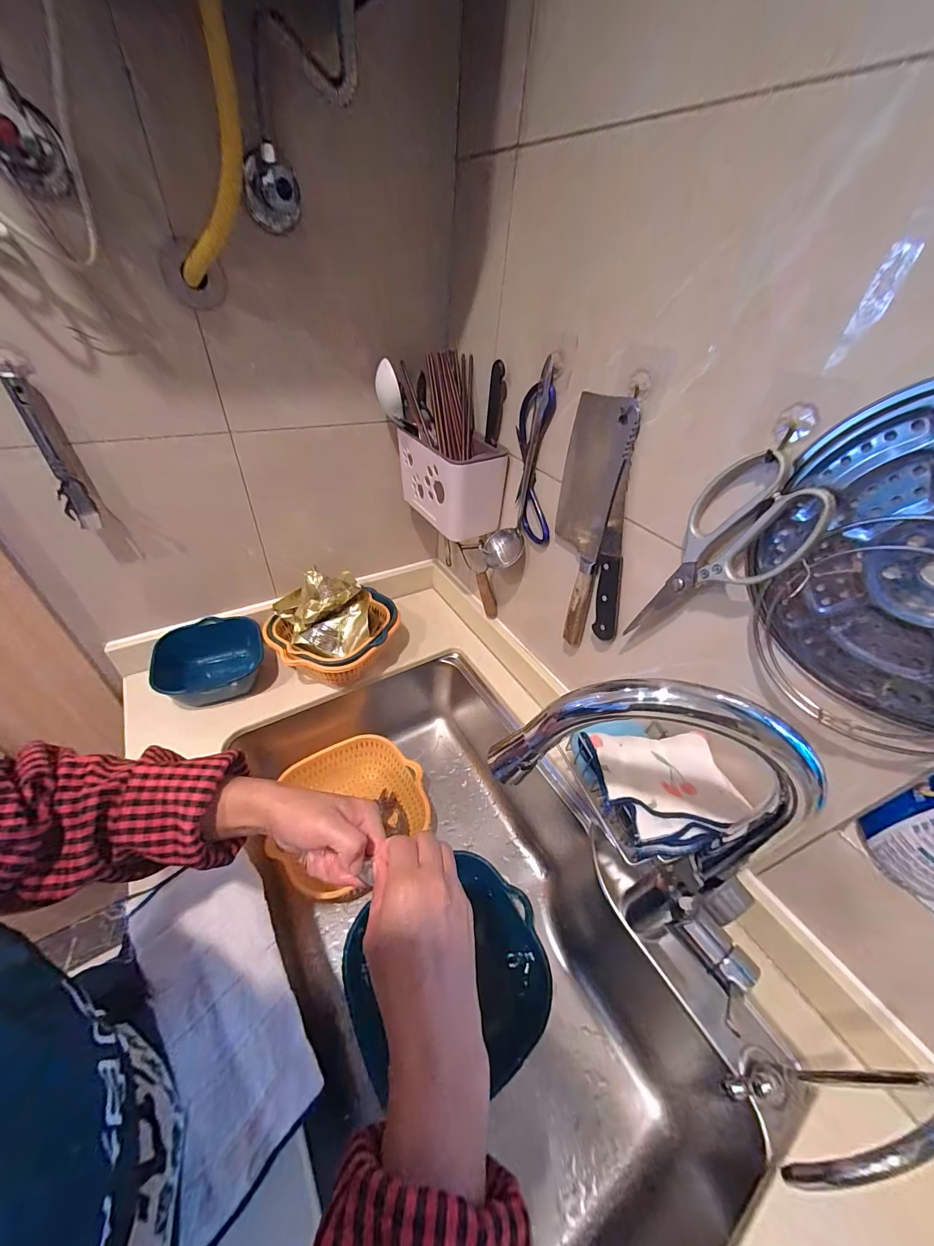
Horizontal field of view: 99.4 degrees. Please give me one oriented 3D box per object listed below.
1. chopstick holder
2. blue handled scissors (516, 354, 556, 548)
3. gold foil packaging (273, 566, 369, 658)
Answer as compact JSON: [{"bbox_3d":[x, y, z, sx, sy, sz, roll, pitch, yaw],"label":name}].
[{"bbox_3d":[-0.028,-0.224,0.632,0.083,0.129,0.180,-22,48,-29],"label":"chopstick holder"},{"bbox_3d":[0.095,-0.219,0.530,0.021,0.210,0.106,-17,46,-24],"label":"blue handled scissors"},{"bbox_3d":[-0.227,-0.016,0.653,0.134,0.040,0.148,-37,83,-15],"label":"gold foil packaging"}]

